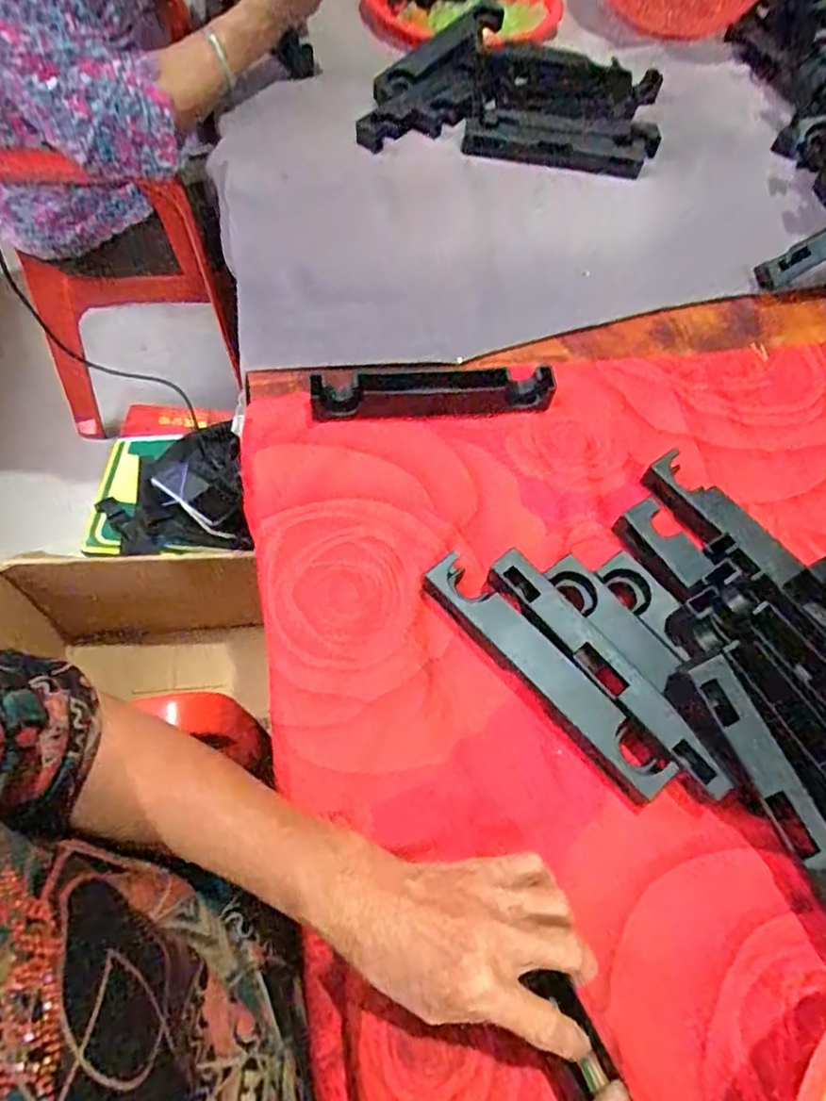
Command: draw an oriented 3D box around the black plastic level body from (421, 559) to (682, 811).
[{"bbox_3d":[0.083,0.079,0.412,0.032,0.019,0.193,-38,72,-19],"label":"black plastic level body"}]

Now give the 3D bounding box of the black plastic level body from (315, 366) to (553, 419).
[{"bbox_3d":[0.017,-0.124,0.505,0.190,0.024,0.032,-4,62,-7],"label":"black plastic level body"}]

